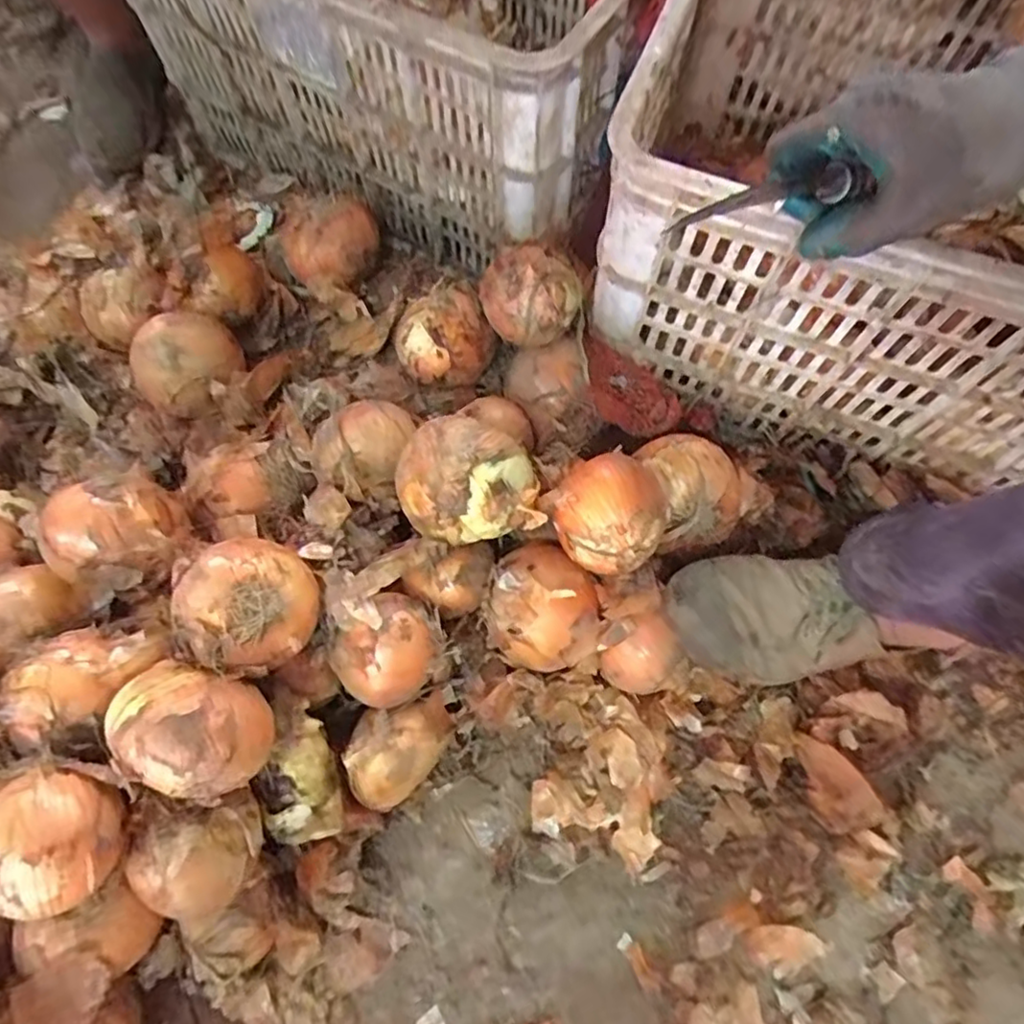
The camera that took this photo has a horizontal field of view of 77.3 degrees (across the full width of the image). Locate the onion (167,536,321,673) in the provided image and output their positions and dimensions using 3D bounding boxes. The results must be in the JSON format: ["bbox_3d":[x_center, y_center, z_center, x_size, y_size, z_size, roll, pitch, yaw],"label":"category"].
[{"bbox_3d":[-0.195,0.066,0.475,0.098,0.067,0.094,34,74,12],"label":"onion"}]

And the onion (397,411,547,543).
[{"bbox_3d":[-0.036,-0.024,0.517,0.110,0.079,0.101,-14,70,-5],"label":"onion"}]

